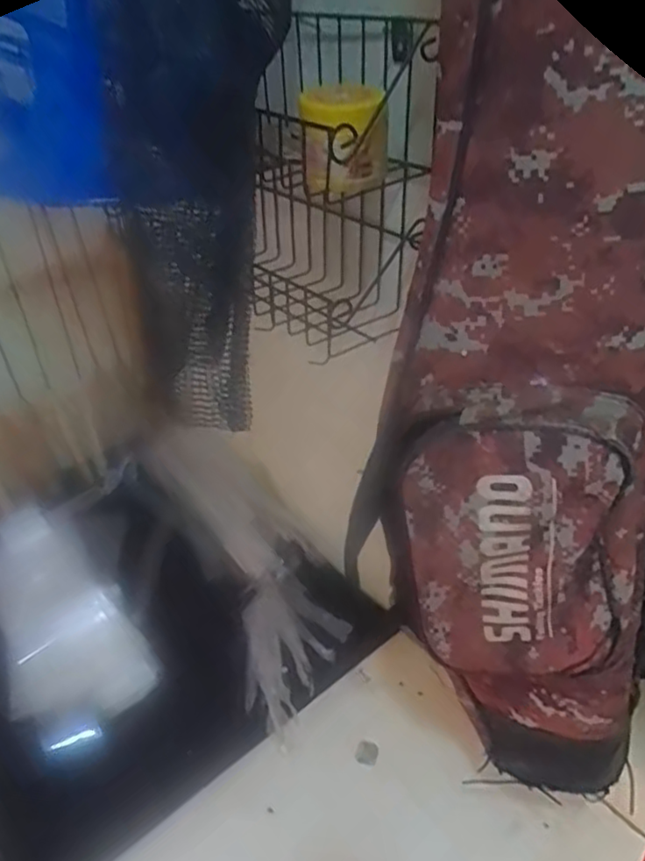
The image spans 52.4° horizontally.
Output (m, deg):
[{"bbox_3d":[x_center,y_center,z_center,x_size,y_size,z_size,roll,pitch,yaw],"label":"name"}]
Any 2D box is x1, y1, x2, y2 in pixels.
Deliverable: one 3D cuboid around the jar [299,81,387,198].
[{"bbox_3d":[0.019,-0.219,0.499,0.064,0.072,0.076,1,36,3],"label":"jar"}]

